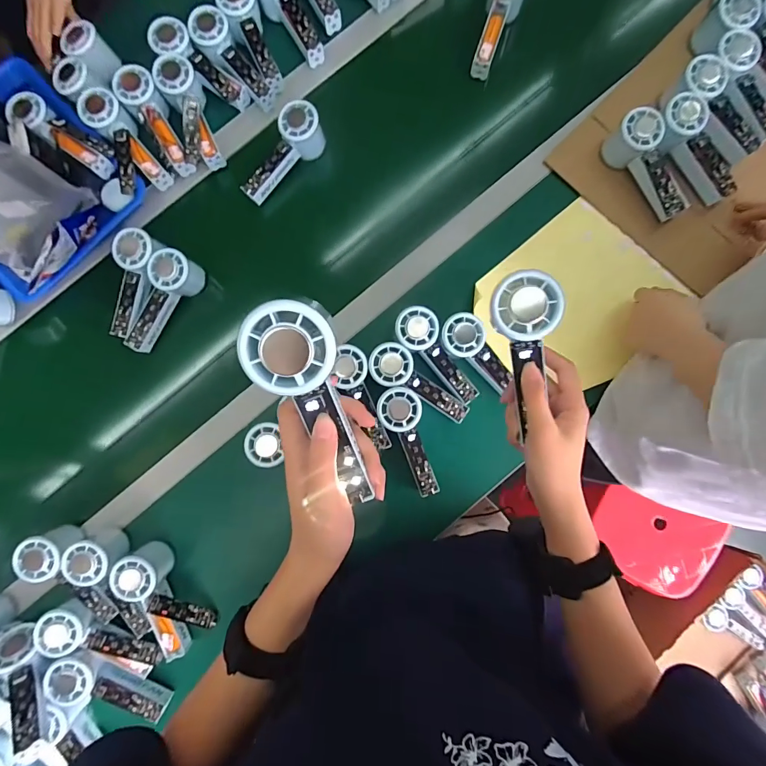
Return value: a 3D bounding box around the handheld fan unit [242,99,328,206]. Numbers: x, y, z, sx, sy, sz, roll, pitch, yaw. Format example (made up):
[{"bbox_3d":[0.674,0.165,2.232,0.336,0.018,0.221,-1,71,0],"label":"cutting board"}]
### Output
[{"bbox_3d":[-0.151,-0.339,0.598,0.049,0.061,0.151,42,99,4],"label":"handheld fan unit"}]

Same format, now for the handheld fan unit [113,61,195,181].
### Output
[{"bbox_3d":[-0.340,-0.389,0.595,0.057,0.049,0.161,-28,100,-2],"label":"handheld fan unit"}]

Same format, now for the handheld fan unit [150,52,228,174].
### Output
[{"bbox_3d":[-0.288,-0.399,0.595,0.058,0.047,0.158,-18,98,-1],"label":"handheld fan unit"}]

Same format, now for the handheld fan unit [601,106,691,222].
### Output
[{"bbox_3d":[0.380,-0.305,0.559,0.053,0.061,0.145,-38,86,-2],"label":"handheld fan unit"}]

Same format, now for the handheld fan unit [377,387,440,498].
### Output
[{"bbox_3d":[0.038,0.080,0.536,0.055,0.015,0.152,-19,98,-1],"label":"handheld fan unit"}]

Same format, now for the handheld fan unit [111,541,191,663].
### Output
[{"bbox_3d":[-0.310,0.299,0.535,0.056,0.055,0.155,-20,85,-1],"label":"handheld fan unit"}]

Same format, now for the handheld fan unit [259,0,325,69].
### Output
[{"bbox_3d":[-0.143,-0.566,0.607,0.060,0.055,0.161,-34,100,-2],"label":"handheld fan unit"}]

